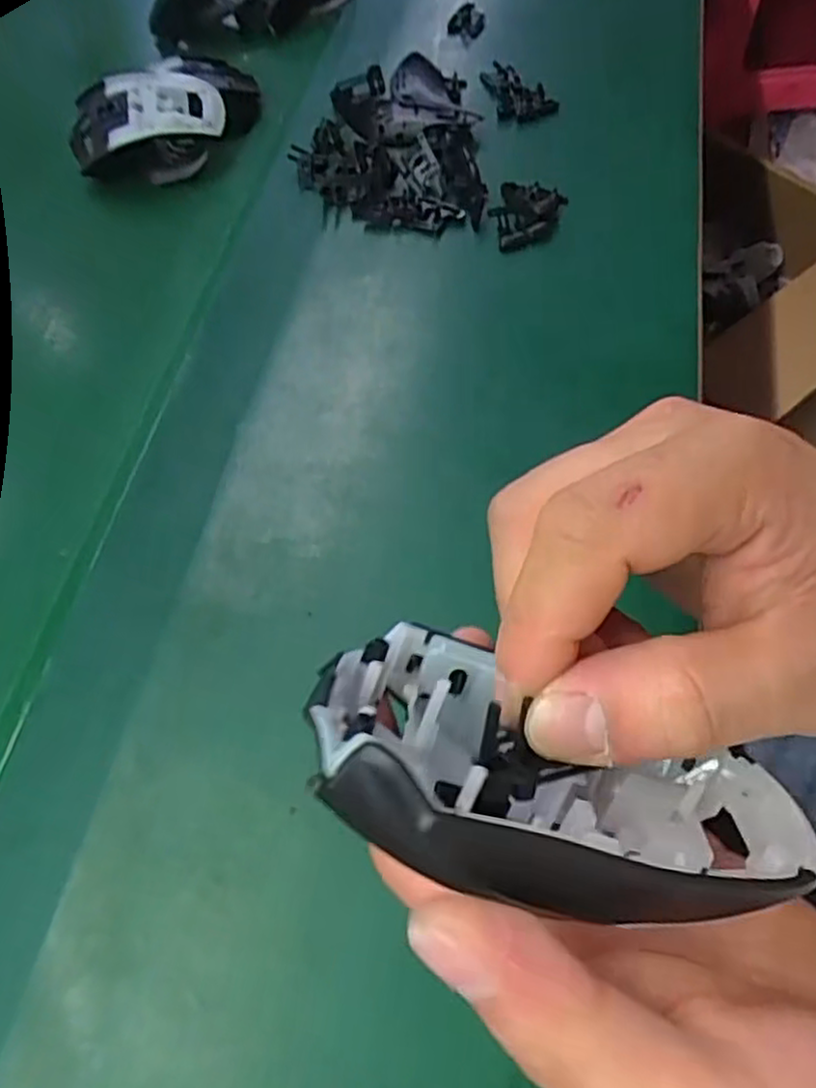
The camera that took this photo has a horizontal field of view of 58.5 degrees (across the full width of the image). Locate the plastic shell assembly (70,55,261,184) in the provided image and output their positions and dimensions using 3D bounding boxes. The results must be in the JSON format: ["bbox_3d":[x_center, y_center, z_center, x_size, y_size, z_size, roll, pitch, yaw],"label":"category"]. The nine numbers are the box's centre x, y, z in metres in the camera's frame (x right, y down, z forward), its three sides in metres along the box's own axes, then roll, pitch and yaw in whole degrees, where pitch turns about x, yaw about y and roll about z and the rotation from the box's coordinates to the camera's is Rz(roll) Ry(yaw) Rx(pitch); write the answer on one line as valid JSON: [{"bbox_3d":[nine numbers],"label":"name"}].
[{"bbox_3d":[-0.170,-0.306,0.516,0.135,0.049,0.079,-29,64,-15],"label":"plastic shell assembly"}]

